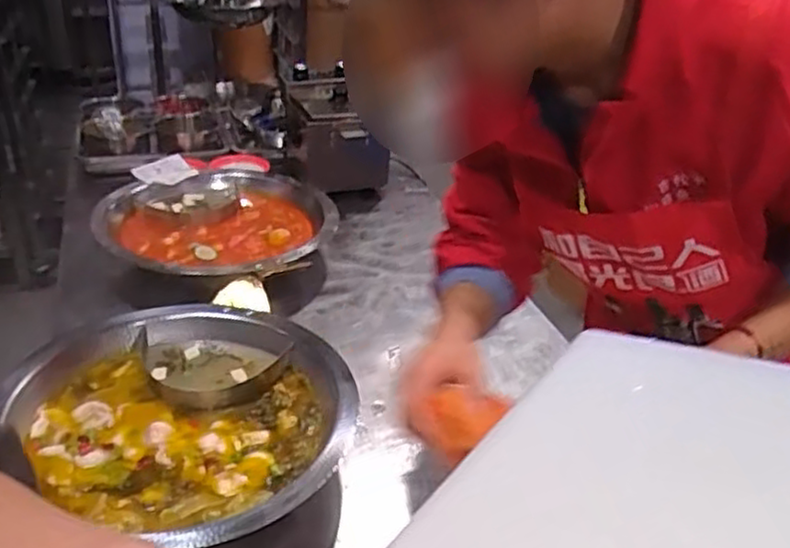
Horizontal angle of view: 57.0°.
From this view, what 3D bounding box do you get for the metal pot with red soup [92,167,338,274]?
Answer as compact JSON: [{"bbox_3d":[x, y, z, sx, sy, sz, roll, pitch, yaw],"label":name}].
[{"bbox_3d":[-0.327,-0.097,1.399,0.421,0.090,0.429,3,30,-2],"label":"metal pot with red soup"}]

